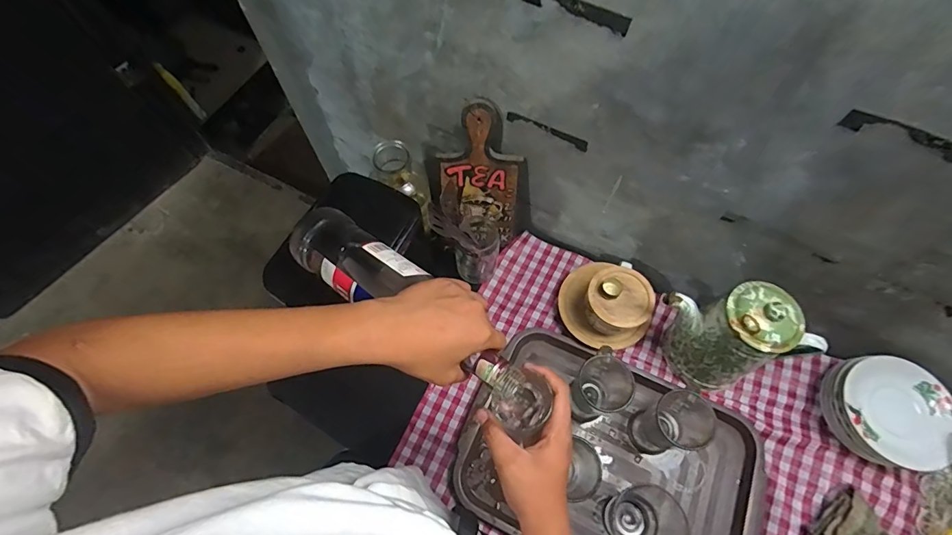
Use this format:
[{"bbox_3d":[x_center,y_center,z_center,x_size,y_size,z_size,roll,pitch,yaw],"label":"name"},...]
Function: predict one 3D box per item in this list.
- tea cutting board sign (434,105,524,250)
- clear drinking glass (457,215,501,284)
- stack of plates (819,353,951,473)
[{"bbox_3d":[0.006,-0.146,0.723,0.131,0.261,0.024,4,48,-1],"label":"tea cutting board sign"},{"bbox_3d":[0.001,-0.037,0.762,0.071,0.146,0.084,-5,65,-1],"label":"clear drinking glass"},{"bbox_3d":[0.590,0.212,0.637,0.144,0.084,0.149,0,65,1],"label":"stack of plates"}]

